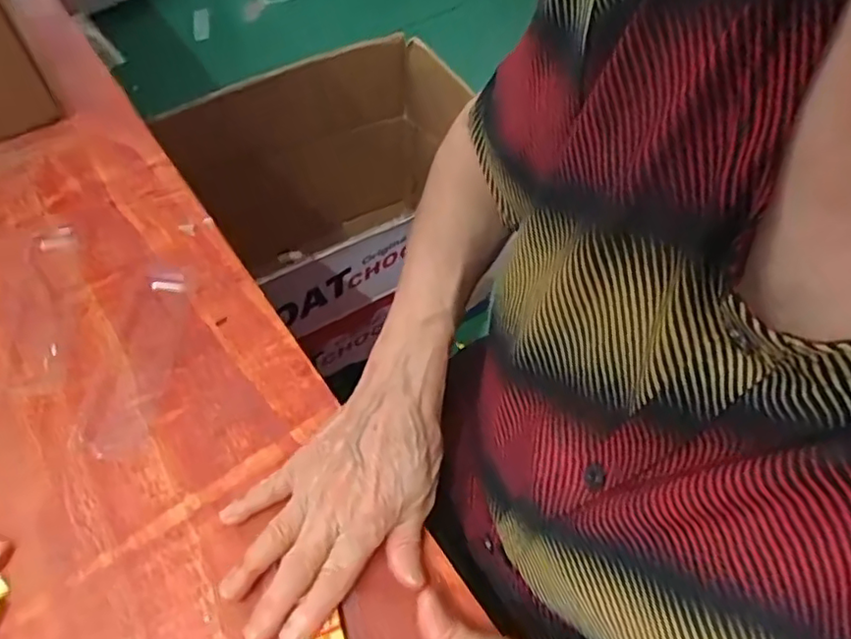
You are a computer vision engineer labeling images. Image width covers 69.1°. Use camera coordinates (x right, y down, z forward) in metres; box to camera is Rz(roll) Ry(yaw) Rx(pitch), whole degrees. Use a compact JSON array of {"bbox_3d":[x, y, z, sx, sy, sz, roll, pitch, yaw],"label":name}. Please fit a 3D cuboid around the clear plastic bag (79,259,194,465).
[{"bbox_3d":[-0.187,0.023,0.406,0.040,0.005,0.138,4,58,-1],"label":"clear plastic bag"}]

